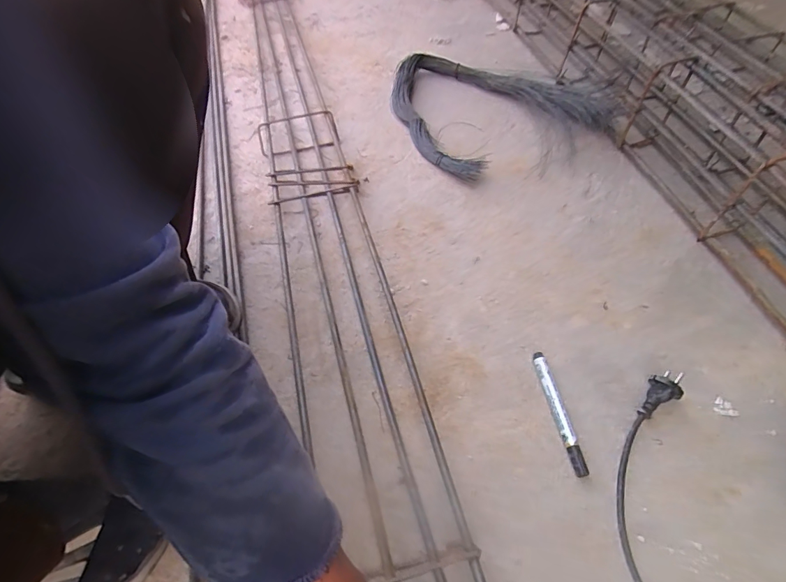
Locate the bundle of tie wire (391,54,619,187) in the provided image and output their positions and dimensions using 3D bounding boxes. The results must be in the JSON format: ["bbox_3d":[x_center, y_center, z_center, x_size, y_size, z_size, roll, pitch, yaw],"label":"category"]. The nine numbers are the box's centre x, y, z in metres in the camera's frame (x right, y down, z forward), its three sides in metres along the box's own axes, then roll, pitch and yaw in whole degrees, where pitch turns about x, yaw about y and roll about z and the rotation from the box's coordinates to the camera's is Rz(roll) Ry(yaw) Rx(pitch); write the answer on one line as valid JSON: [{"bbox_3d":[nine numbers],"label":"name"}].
[{"bbox_3d":[0.166,-0.376,0.822,0.334,0.050,0.412,-25,58,-14],"label":"bundle of tie wire"}]

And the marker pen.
[{"bbox_3d":[0.191,0.139,0.487,0.016,0.016,0.143,-10,55,-3],"label":"marker pen"}]

